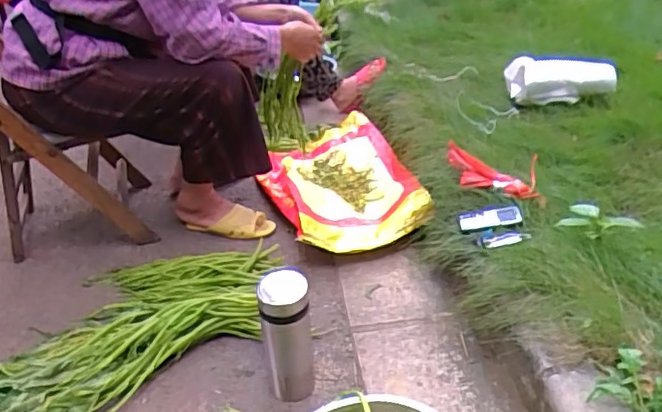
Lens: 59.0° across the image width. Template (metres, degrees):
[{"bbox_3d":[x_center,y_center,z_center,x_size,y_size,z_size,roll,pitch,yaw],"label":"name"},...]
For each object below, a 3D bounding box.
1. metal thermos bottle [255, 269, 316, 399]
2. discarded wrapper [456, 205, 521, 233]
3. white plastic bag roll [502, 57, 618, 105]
[{"bbox_3d":[-0.073,0.229,1.000,0.084,0.233,0.075,-5,31,-5],"label":"metal thermos bottle"},{"bbox_3d":[0.337,0.028,1.230,0.132,0.025,0.060,-7,31,-8],"label":"discarded wrapper"},{"bbox_3d":[0.690,-0.378,1.742,0.322,0.125,0.092,-3,31,-2],"label":"white plastic bag roll"}]

